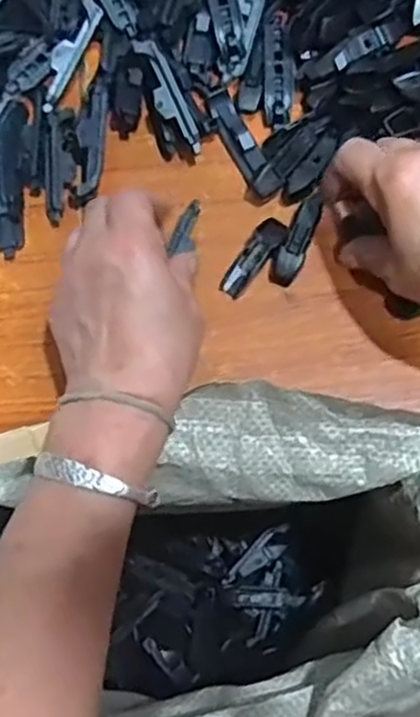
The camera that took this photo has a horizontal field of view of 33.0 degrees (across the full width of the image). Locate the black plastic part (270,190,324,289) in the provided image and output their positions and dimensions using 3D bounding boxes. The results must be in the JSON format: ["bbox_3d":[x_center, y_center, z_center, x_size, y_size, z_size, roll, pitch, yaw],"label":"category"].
[{"bbox_3d":[0.054,-0.073,0.433,0.016,0.011,0.058,22,78,7],"label":"black plastic part"}]

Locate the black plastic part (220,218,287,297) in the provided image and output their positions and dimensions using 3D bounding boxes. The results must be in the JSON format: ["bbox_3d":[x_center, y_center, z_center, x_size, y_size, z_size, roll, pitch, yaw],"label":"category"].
[{"bbox_3d":[0.028,-0.062,0.429,0.018,0.011,0.055,33,79,9],"label":"black plastic part"}]

